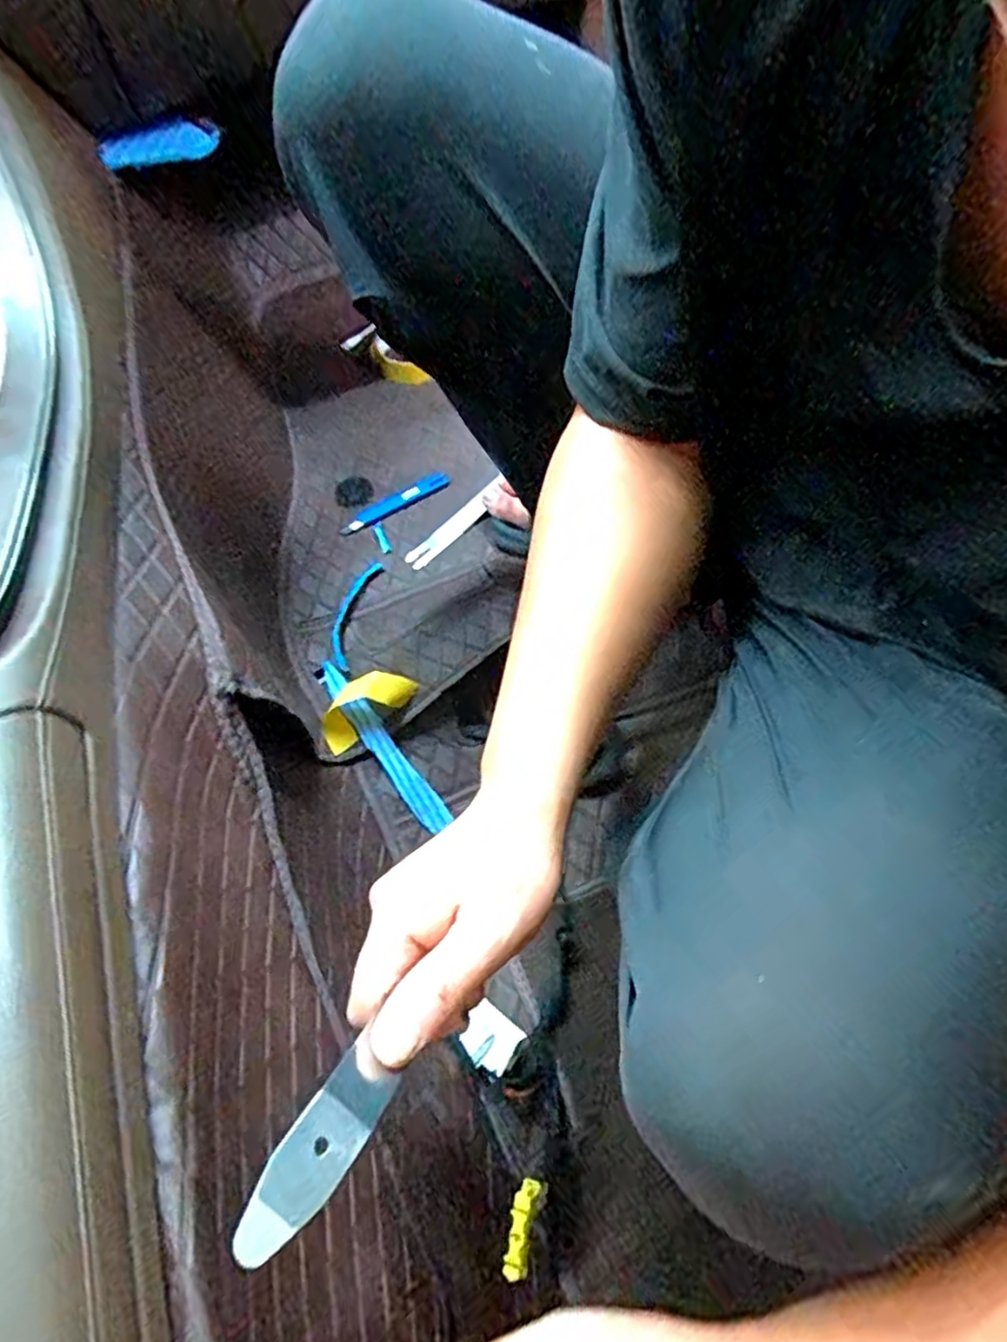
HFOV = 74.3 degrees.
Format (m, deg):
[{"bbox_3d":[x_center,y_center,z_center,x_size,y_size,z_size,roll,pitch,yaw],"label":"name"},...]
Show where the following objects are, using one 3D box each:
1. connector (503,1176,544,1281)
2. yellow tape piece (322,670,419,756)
[{"bbox_3d":[0.012,0.364,0.435,0.016,0.011,0.053,13,66,9],"label":"connector"},{"bbox_3d":[-0.131,0.032,0.616,0.096,0.045,0.045,-40,66,15],"label":"yellow tape piece"}]

